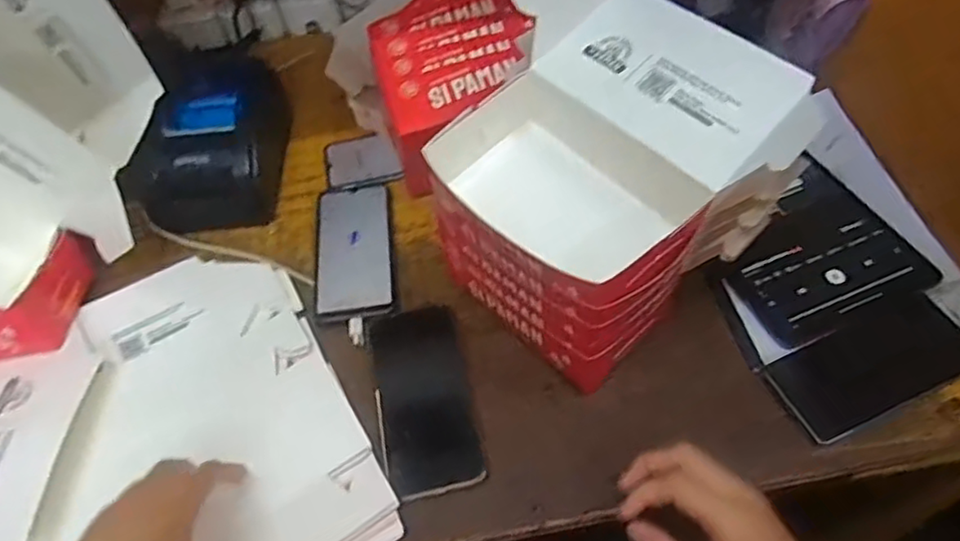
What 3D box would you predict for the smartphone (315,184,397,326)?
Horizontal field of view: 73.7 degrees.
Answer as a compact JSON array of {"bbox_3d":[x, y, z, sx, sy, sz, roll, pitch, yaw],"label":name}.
[{"bbox_3d":[-0.126,-0.022,0.644,0.077,0.005,0.167,-9,53,-1],"label":"smartphone"}]

